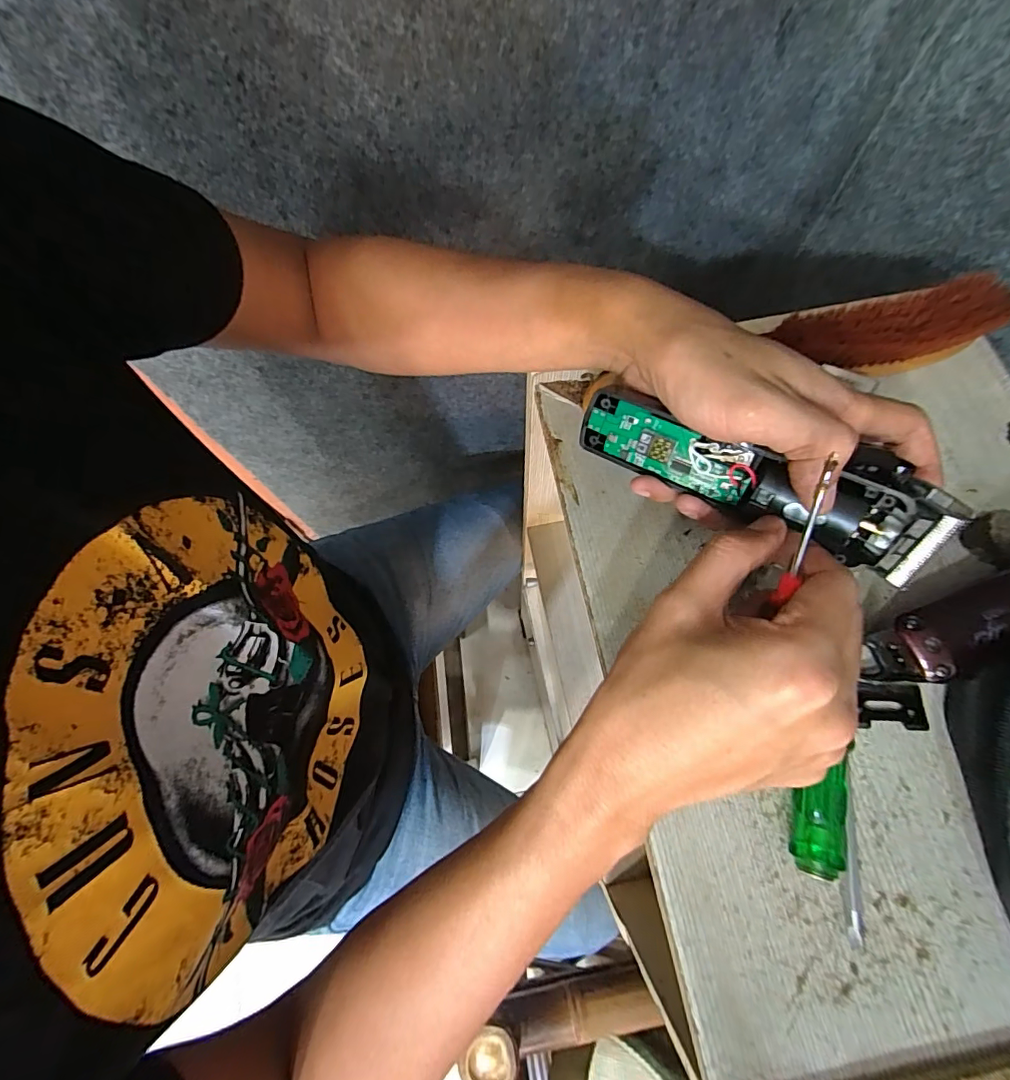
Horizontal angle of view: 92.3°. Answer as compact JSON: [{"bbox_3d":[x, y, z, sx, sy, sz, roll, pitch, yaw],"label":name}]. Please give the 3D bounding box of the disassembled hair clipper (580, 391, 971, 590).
[{"bbox_3d":[0.118,-0.035,0.241,0.165,0.049,0.032,26,36,19],"label":"disassembled hair clipper"}]

